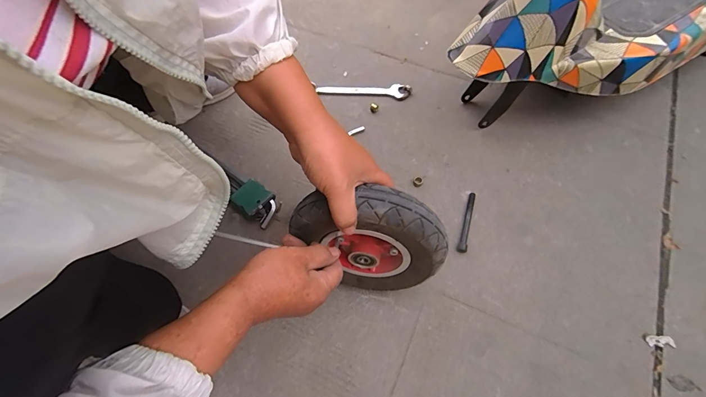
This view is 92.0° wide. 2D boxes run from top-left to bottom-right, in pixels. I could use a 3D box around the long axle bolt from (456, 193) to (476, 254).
[{"bbox_3d":[0.173,0.036,0.514,0.013,0.015,0.099,17,64,9],"label":"long axle bolt"}]

